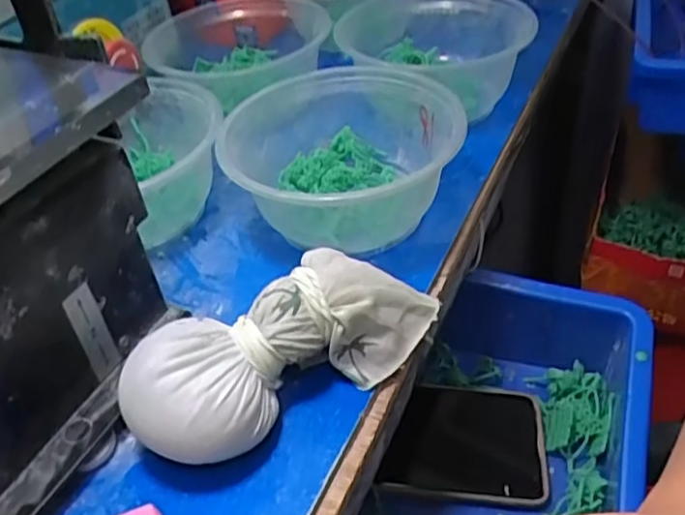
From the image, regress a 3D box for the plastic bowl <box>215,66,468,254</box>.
[{"bbox_3d":[0.001,-0.051,0.382,0.125,0.065,0.128,-4,41,3],"label":"plastic bowl"}]

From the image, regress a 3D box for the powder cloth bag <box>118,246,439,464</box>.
[{"bbox_3d":[-0.022,0.042,0.293,0.146,0.050,0.054,-29,46,-24],"label":"powder cloth bag"}]

